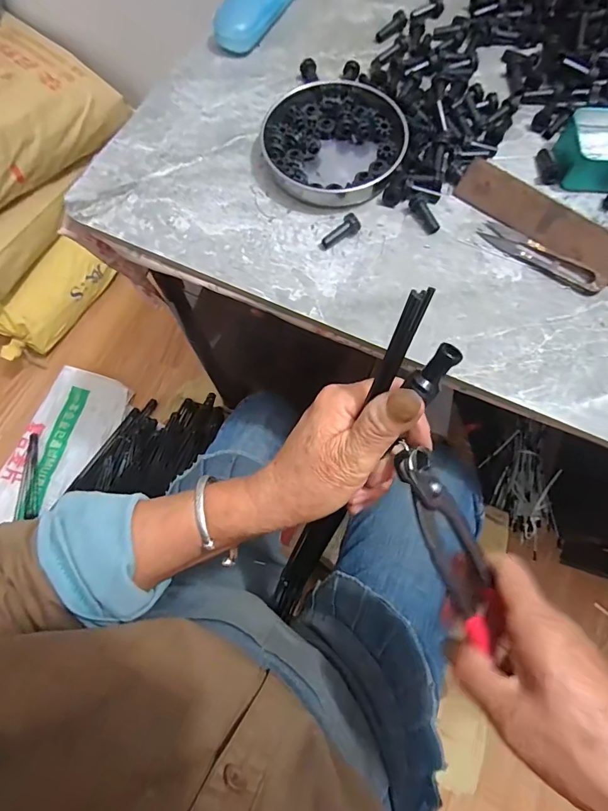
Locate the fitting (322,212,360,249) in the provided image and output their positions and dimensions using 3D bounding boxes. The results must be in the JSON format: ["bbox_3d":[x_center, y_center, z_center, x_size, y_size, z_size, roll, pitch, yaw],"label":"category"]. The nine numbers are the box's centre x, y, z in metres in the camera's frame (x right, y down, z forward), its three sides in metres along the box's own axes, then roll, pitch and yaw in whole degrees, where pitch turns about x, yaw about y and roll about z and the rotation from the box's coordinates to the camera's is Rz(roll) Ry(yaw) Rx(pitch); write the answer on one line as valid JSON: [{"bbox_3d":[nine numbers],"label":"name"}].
[{"bbox_3d":[0.034,-0.161,0.403,0.040,0.012,0.015,-37,74,3],"label":"fitting"}]

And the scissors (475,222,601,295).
[{"bbox_3d":[0.218,-0.137,0.395,0.116,0.009,0.024,36,76,12],"label":"scissors"}]

